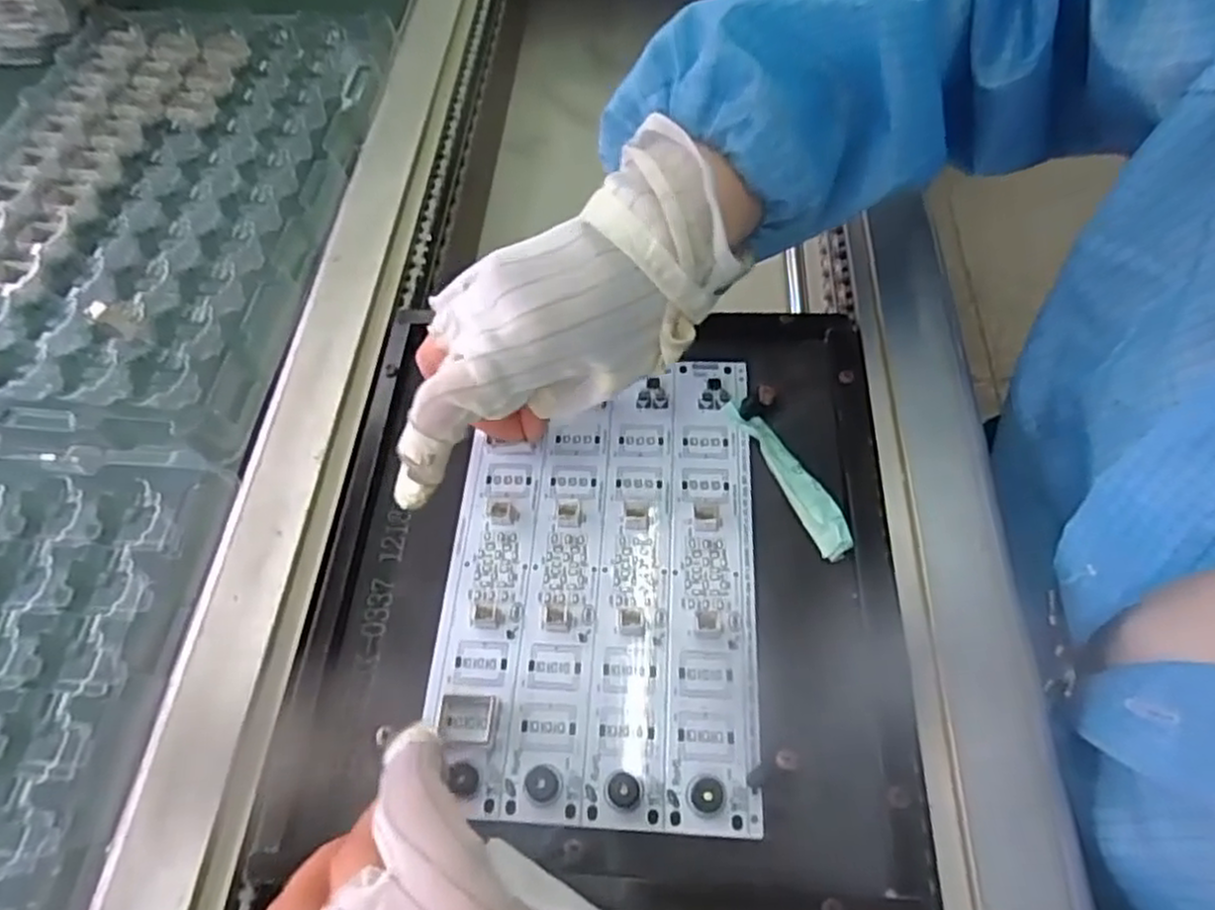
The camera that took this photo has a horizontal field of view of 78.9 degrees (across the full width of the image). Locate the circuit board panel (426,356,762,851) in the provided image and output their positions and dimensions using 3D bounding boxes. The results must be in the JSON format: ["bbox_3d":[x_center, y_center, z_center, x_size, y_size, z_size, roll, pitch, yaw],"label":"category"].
[{"bbox_3d":[-0.003,0.046,0.317,0.125,0.011,0.200,4,61,0],"label":"circuit board panel"}]

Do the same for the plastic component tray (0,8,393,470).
[{"bbox_3d":[-0.267,-0.149,0.416,0.219,0.015,0.328,3,61,0],"label":"plastic component tray"}]

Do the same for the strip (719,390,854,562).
[{"bbox_3d":[0.079,0.005,0.328,0.016,0.004,0.093,-36,56,12],"label":"strip"}]

